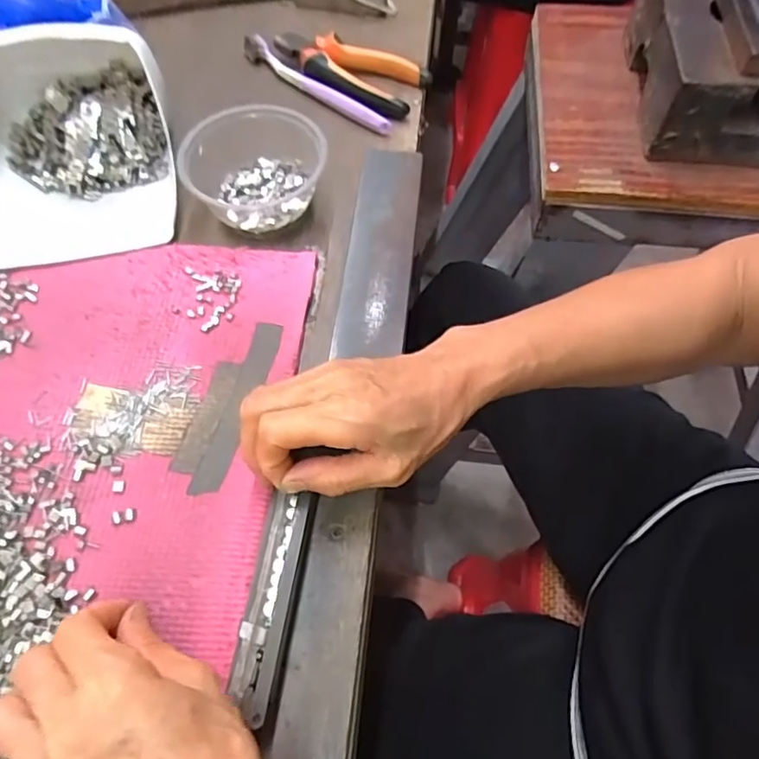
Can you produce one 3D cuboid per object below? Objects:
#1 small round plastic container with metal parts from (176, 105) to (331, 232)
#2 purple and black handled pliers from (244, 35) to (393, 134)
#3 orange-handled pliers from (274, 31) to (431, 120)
[{"bbox_3d":[-0.095,-0.167,0.443,0.091,0.045,0.098,0,61,1],"label":"small round plastic container with metal parts"},{"bbox_3d":[-0.061,-0.272,0.527,0.183,0.021,0.016,38,68,19],"label":"purple and black handled pliers"},{"bbox_3d":[-0.034,-0.282,0.529,0.145,0.026,0.067,24,64,14],"label":"orange-handled pliers"}]

